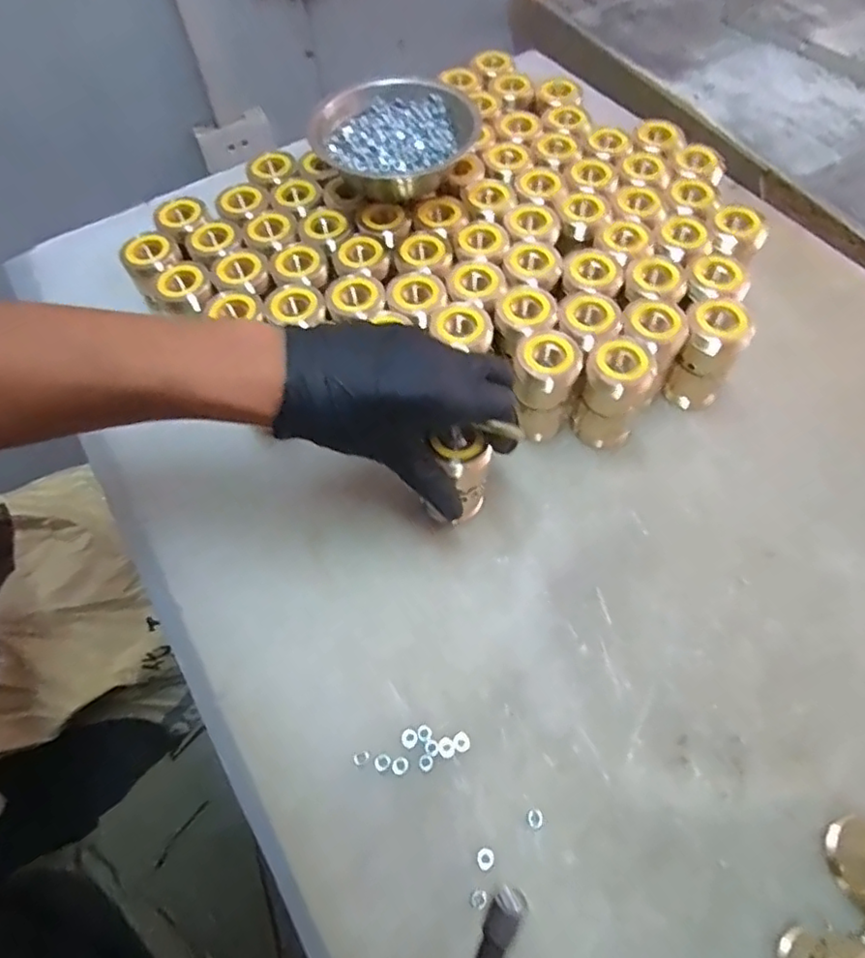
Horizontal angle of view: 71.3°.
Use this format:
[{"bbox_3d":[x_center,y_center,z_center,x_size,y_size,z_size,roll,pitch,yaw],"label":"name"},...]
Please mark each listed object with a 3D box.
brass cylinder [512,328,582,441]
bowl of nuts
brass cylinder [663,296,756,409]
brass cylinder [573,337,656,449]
[{"bbox_3d":[0.075,-0.063,0.410,0.039,0.073,0.043,5,61,7],"label":"brass cylinder"},{"bbox_3d":[-0.026,-0.263,0.470,0.124,0.040,0.113,23,64,16],"label":"bowl of nuts"},{"bbox_3d":[0.190,-0.085,0.419,0.040,0.076,0.042,19,63,14],"label":"brass cylinder"},{"bbox_3d":[0.123,-0.059,0.407,0.041,0.070,0.044,-2,60,3],"label":"brass cylinder"}]

